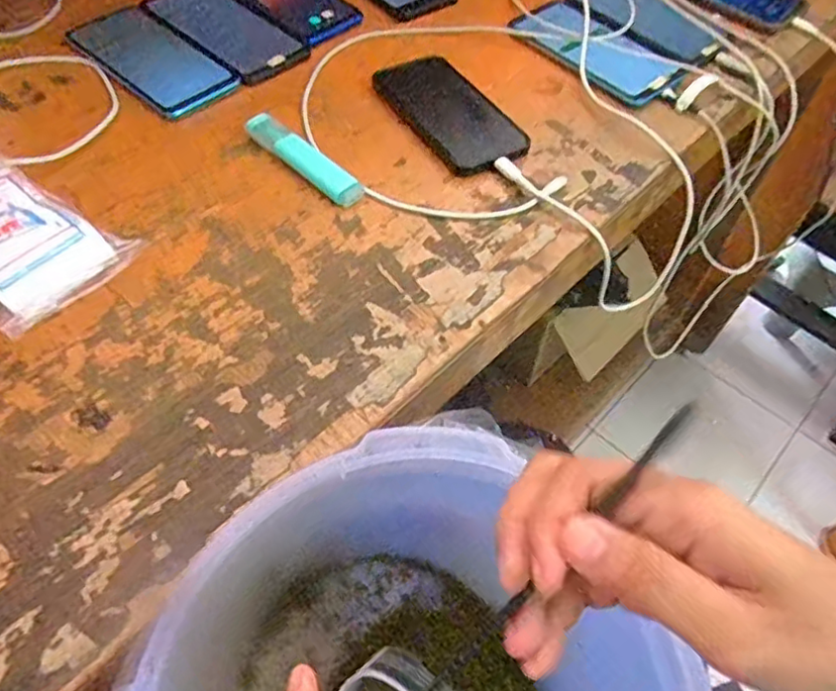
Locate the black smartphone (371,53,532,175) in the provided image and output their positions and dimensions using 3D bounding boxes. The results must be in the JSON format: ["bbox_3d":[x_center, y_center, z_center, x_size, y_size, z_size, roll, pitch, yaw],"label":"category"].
[{"bbox_3d":[0.026,-0.197,0.531,0.073,0.012,0.142,-29,62,-20],"label":"black smartphone"}]

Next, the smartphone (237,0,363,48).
[{"bbox_3d":[-0.132,-0.348,0.626,0.080,0.005,0.169,-38,65,-24],"label":"smartphone"}]

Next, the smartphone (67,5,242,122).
[{"bbox_3d":[-0.237,-0.256,0.560,0.175,0.005,0.079,40,64,22],"label":"smartphone"}]

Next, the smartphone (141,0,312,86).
[{"bbox_3d":[-0.181,-0.299,0.591,0.081,0.004,0.179,-38,65,-24],"label":"smartphone"}]

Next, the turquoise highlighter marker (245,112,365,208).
[{"bbox_3d":[-0.089,-0.144,0.488,0.113,0.015,0.026,38,63,21],"label":"turquoise highlighter marker"}]

